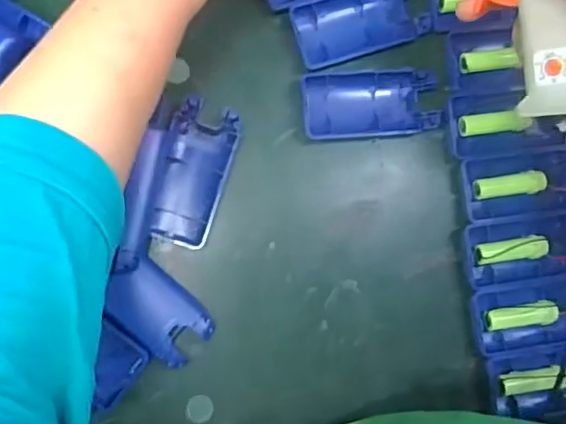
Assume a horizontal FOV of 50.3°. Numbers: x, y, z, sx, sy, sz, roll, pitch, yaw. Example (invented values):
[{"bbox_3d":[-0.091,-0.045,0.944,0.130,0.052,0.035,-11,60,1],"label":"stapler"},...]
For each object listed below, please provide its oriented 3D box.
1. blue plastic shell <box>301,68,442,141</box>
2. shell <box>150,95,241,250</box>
[{"bbox_3d":[0.060,-0.075,0.419,0.094,0.014,0.045,-5,87,-8],"label":"blue plastic shell"},{"bbox_3d":[-0.060,-0.026,0.401,0.045,0.013,0.096,17,84,-6],"label":"shell"}]

